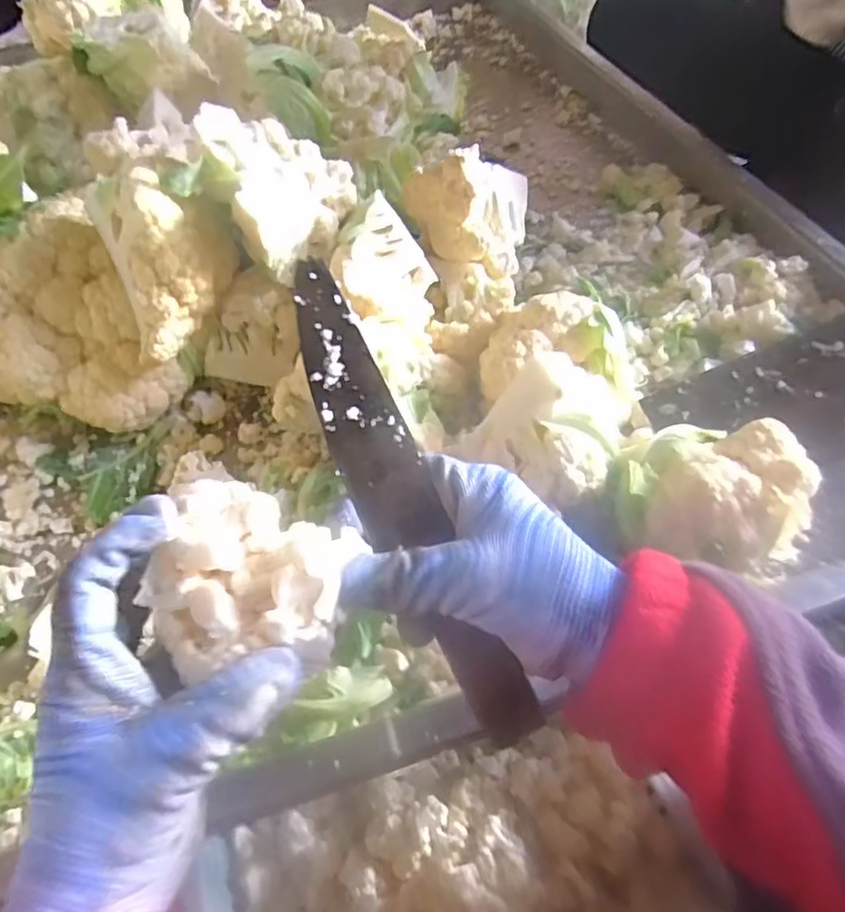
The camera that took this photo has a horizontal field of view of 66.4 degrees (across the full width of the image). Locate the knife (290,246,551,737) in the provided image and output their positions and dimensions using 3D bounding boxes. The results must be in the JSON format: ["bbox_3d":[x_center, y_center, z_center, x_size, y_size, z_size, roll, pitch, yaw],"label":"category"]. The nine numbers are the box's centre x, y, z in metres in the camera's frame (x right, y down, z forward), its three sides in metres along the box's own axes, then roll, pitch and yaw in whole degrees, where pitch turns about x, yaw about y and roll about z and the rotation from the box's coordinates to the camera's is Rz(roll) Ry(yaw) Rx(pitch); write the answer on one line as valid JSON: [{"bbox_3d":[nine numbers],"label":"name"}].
[{"bbox_3d":[-0.007,0.026,0.276,0.034,0.009,0.220,-27,97,-17],"label":"knife"}]

